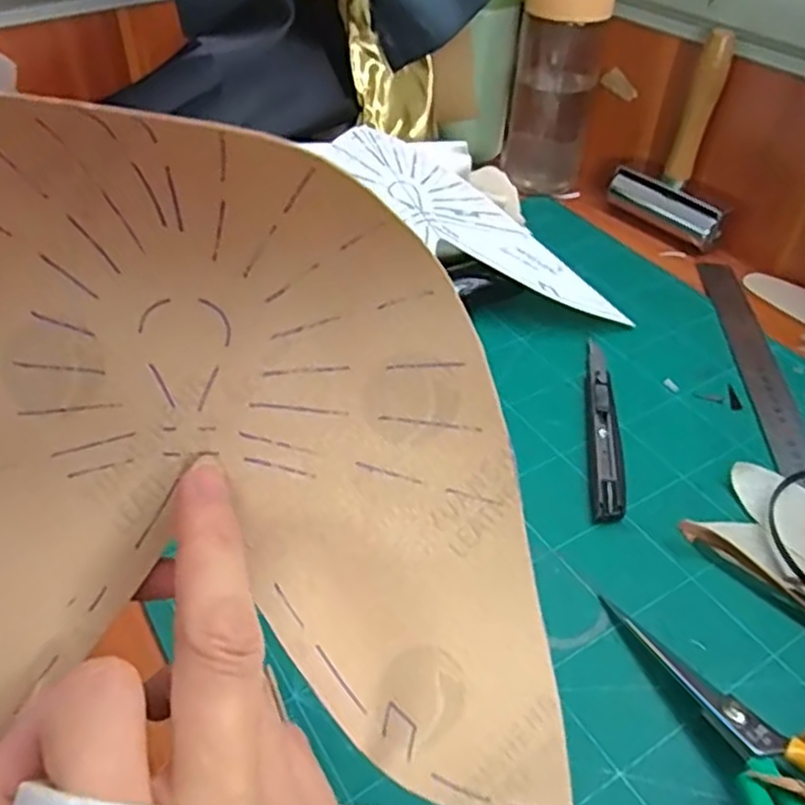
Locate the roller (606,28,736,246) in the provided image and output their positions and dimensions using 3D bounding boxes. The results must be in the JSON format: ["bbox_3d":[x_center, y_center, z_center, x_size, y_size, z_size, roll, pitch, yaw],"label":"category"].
[{"bbox_3d":[0.230,-0.212,0.594,0.032,0.156,0.103,-32,52,-30],"label":"roller"}]

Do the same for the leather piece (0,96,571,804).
[{"bbox_3d":[-0.055,0.031,0.191,0.208,0.189,0.046,1,4,-6],"label":"leather piece"}]

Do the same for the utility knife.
[{"bbox_3d":[0.124,0.012,0.454,0.020,0.008,0.154,6,43,6],"label":"utility knife"}]

